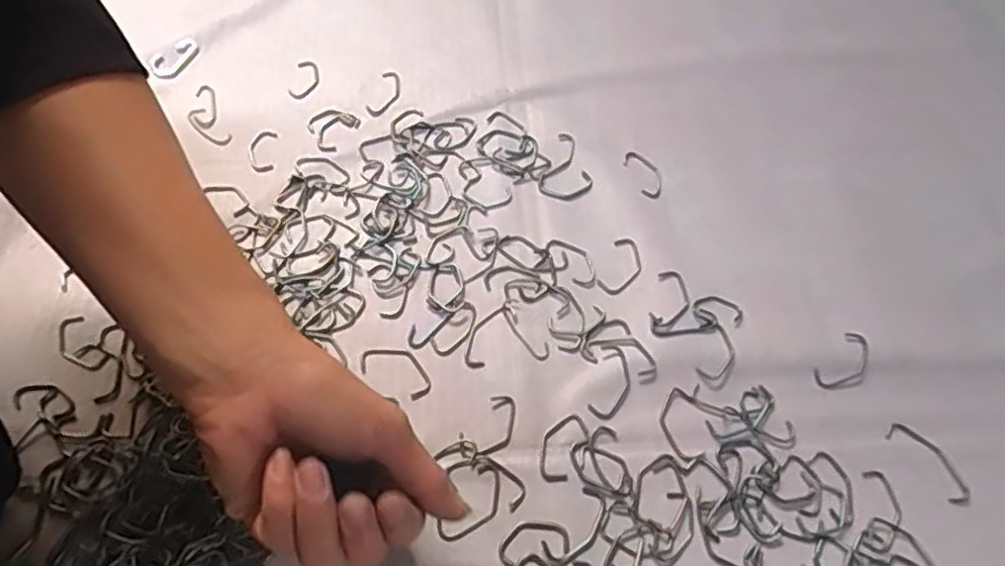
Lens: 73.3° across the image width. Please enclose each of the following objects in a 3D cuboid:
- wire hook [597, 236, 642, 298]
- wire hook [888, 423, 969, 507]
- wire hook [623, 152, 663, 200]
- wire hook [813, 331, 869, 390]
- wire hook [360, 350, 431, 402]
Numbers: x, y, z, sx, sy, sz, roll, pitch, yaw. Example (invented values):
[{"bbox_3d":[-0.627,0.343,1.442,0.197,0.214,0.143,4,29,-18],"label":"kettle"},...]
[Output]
[{"bbox_3d":[0.073,-0.010,0.405,0.021,0.004,0.040,23,62,11],"label":"wire hook"},{"bbox_3d":[0.225,0.093,0.353,0.018,0.004,0.048,-32,66,-18],"label":"wire hook"},{"bbox_3d":[0.095,-0.072,0.444,0.019,0.004,0.039,-19,63,-13],"label":"wire hook"},{"bbox_3d":[0.192,0.046,0.377,0.039,0.007,0.022,-40,69,-22],"label":"wire hook"},{"bbox_3d":[-0.057,0.047,0.369,0.042,0.004,0.022,26,63,12],"label":"wire hook"}]

